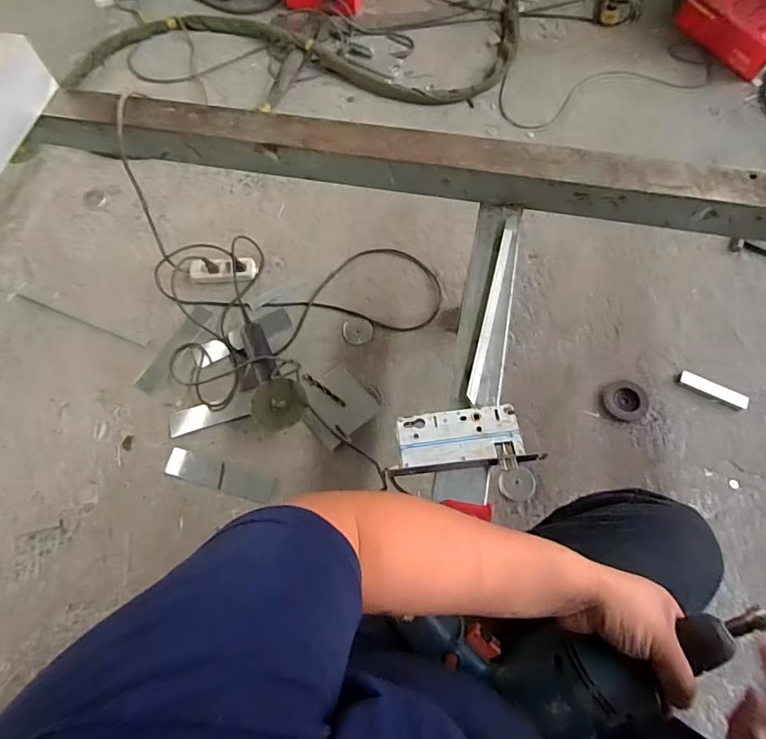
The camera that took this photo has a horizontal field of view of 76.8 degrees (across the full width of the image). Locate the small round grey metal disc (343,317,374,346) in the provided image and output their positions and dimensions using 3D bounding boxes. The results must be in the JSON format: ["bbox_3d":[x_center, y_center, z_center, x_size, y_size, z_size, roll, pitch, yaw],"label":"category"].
[{"bbox_3d":[-0.060,-0.093,1.174,0.071,0.004,0.071,1,70,-3],"label":"small round grey metal disc"}]

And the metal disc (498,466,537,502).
[{"bbox_3d":[0.277,0.237,0.994,0.071,0.008,0.065,-1,79,6],"label":"metal disc"}]

